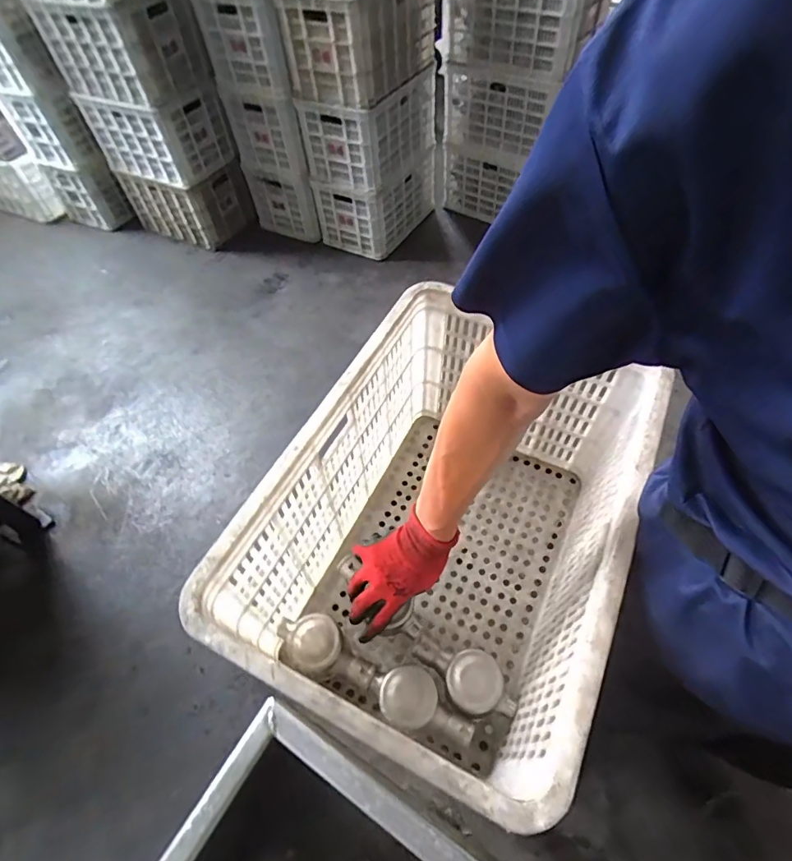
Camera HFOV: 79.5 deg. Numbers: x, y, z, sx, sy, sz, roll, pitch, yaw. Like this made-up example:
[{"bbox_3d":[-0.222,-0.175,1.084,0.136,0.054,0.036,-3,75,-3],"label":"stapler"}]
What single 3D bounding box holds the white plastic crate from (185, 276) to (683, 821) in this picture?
[{"bbox_3d":[0.079,0.134,0.653,0.371,0.342,0.544,21,57,18],"label":"white plastic crate"}]

